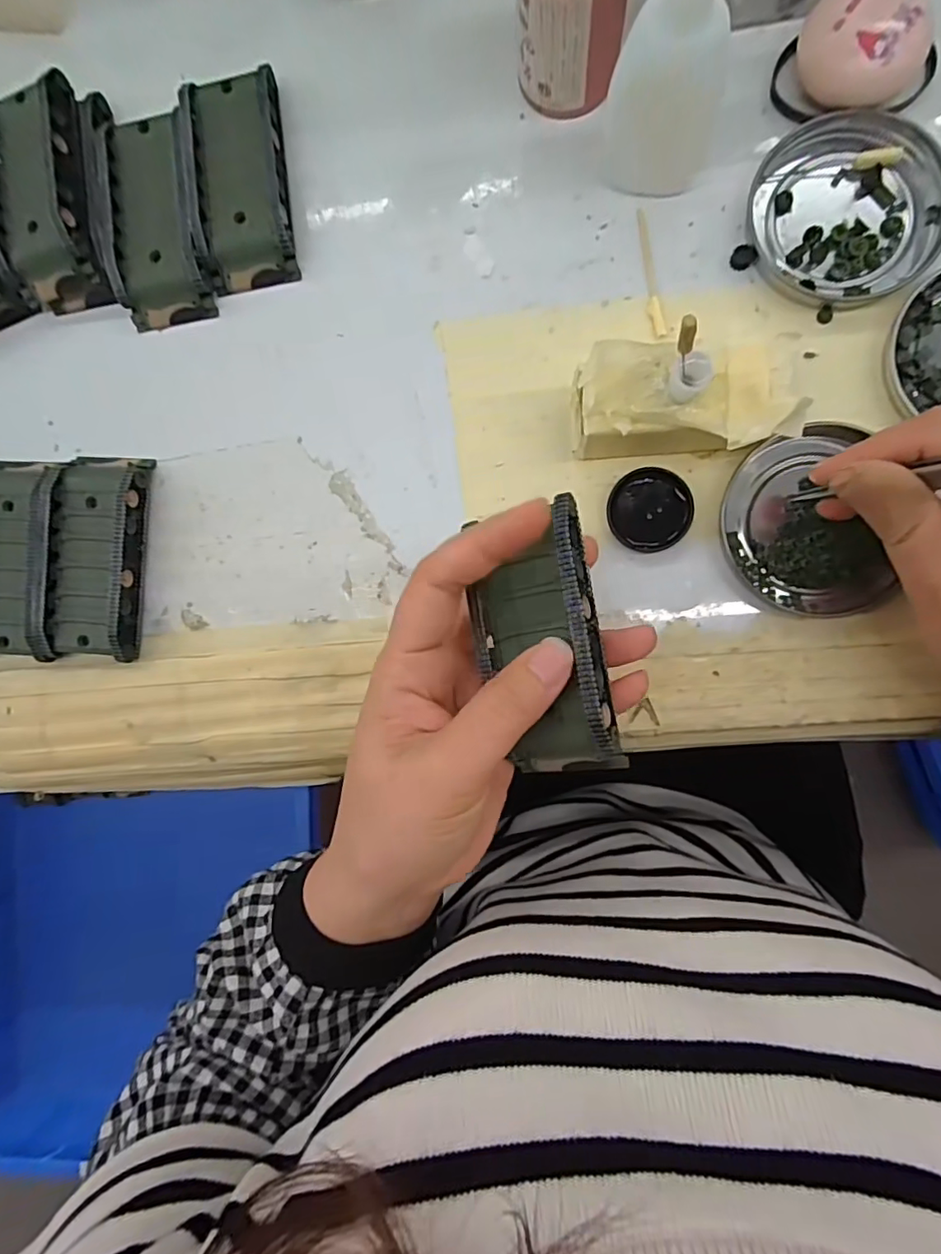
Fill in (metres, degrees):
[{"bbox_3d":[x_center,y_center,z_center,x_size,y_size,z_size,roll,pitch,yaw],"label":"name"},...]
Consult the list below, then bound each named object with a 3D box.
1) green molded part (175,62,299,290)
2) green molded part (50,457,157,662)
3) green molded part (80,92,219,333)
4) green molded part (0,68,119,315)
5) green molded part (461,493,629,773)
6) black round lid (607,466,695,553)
[{"bbox_3d":[-0.109,-0.212,0.271,0.042,0.020,0.093,-8,88,6],"label":"green molded part"},{"bbox_3d":[-0.179,-0.035,0.274,0.038,0.022,0.096,5,89,7],"label":"green molded part"},{"bbox_3d":[-0.153,-0.204,0.276,0.049,0.022,0.110,-9,88,6],"label":"green molded part"},{"bbox_3d":[-0.204,-0.208,0.277,0.049,0.030,0.097,-12,88,6],"label":"green molded part"},{"bbox_3d":[0.027,0.006,0.206,0.041,0.023,0.096,-13,90,42],"label":"green molded part"},{"bbox_3d":[0.079,-0.051,0.251,0.035,0.007,0.035,0,89,7],"label":"black round lid"}]

